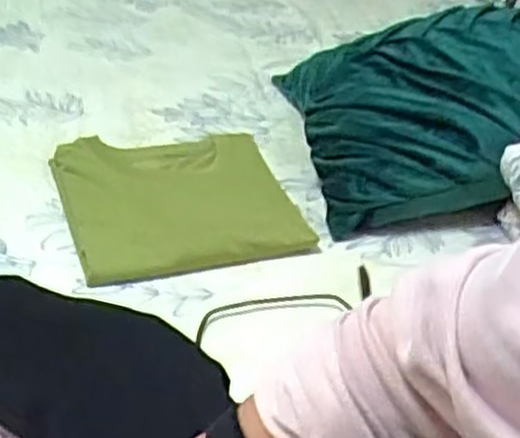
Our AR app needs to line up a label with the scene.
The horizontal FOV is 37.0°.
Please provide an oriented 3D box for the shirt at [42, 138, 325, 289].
[{"bbox_3d":[-0.098,-0.031,0.941,0.267,0.024,0.267,-8,36,-20],"label":"shirt"}]

